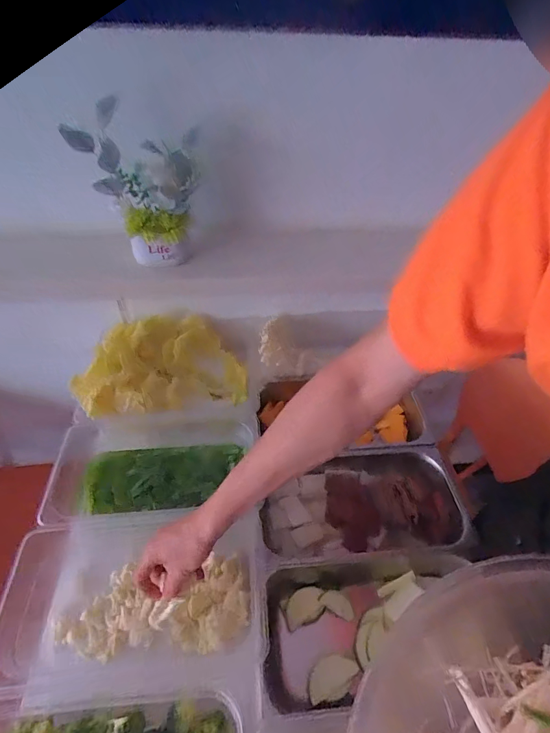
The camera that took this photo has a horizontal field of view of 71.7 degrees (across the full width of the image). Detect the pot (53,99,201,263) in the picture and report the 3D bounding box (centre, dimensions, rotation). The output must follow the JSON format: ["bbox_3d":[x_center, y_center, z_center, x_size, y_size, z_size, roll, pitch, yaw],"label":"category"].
[{"bbox_3d":[-0.244,-0.320,0.690,0.200,0.258,0.098,-9,46,-13],"label":"pot"}]

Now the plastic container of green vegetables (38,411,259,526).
[{"bbox_3d":[-0.197,0.166,0.636,0.331,0.084,0.160,-9,46,-13],"label":"plastic container of green vegetables"}]

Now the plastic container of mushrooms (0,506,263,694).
[{"bbox_3d":[-0.189,0.317,0.522,0.325,0.125,0.184,-1,45,-6],"label":"plastic container of mushrooms"}]

